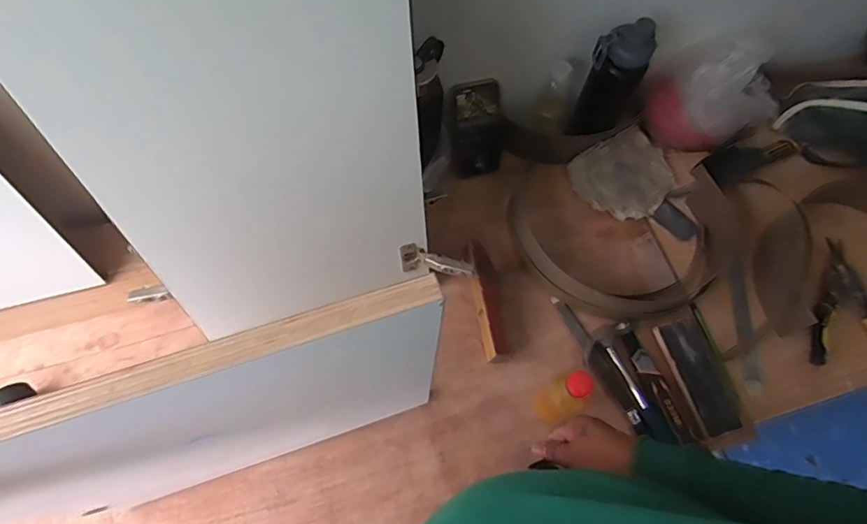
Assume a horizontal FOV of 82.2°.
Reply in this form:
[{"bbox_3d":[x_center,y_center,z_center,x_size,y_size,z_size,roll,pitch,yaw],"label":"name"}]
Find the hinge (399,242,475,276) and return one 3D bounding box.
[{"bbox_3d":[0.005,0.002,0.719,0.106,0.049,0.026,12,68,3],"label":"hinge"}]

